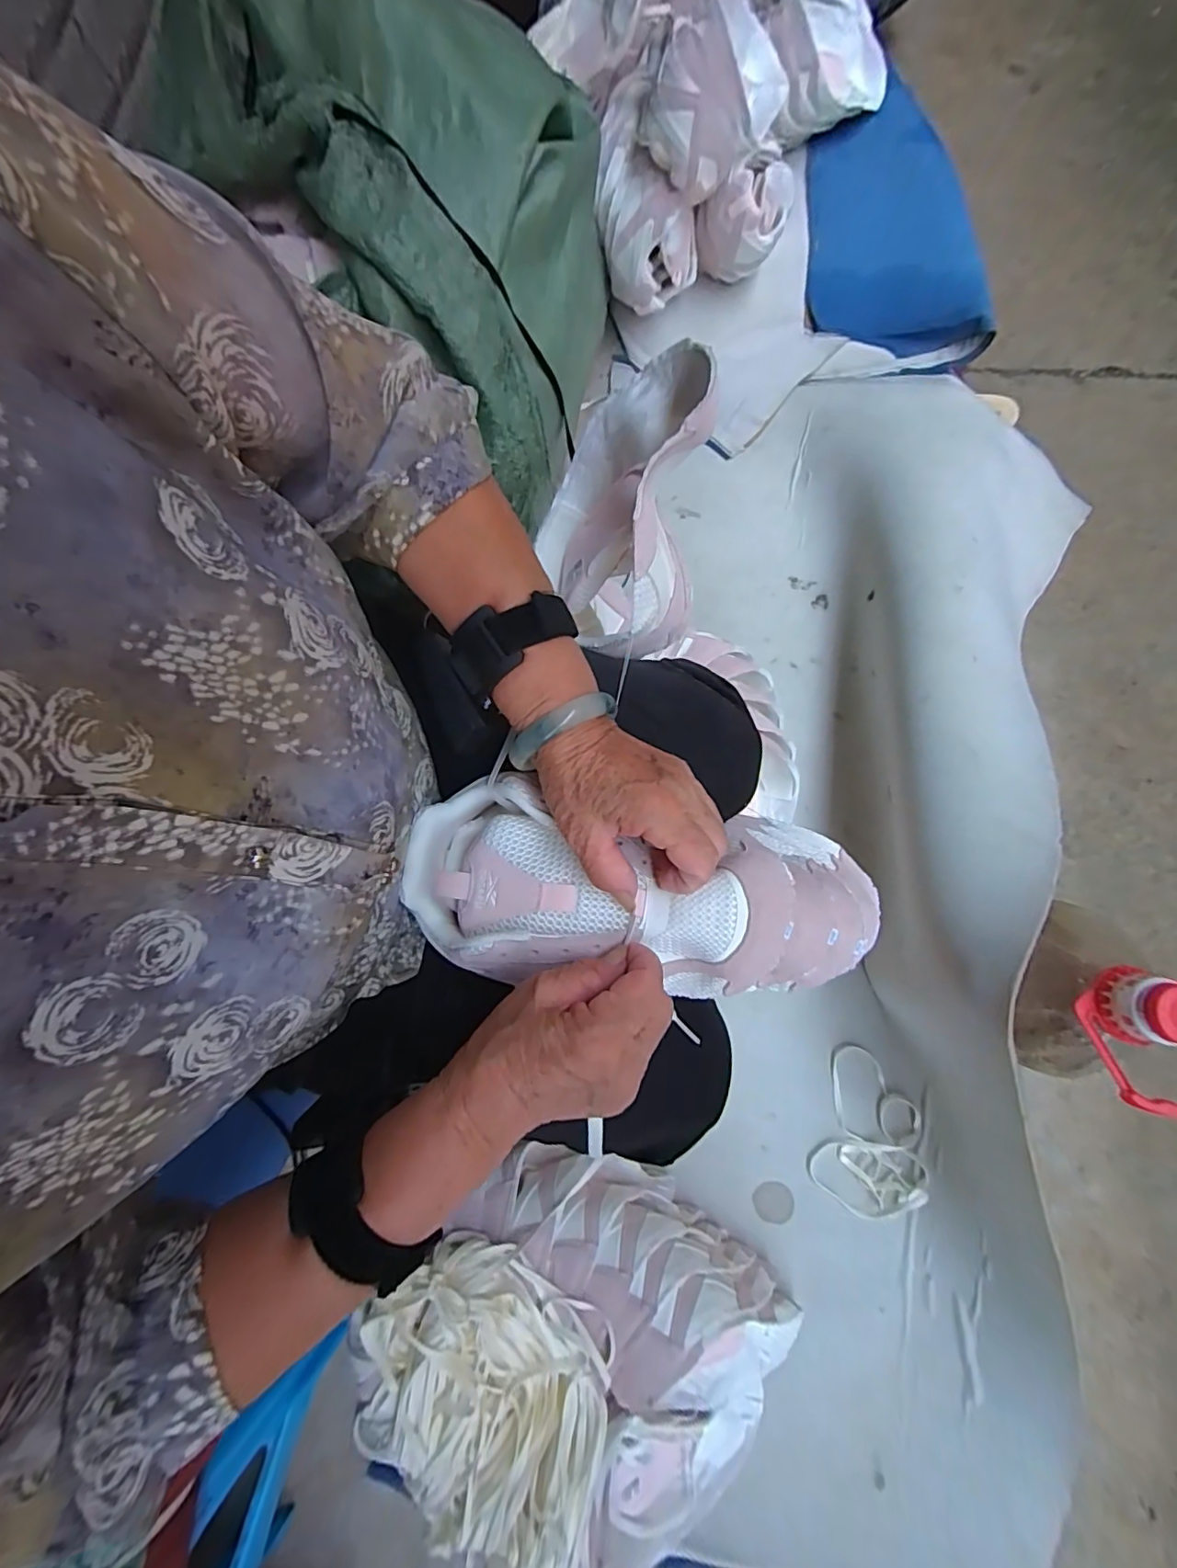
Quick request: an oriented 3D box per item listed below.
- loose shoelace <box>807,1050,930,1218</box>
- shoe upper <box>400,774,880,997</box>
[{"bbox_3d":[0.358,0.441,0.688,0.124,0.027,0.184,18,80,3],"label":"loose shoelace"},{"bbox_3d":[0.033,0.064,0.332,0.287,0.057,0.111,7,80,0],"label":"shoe upper"}]

